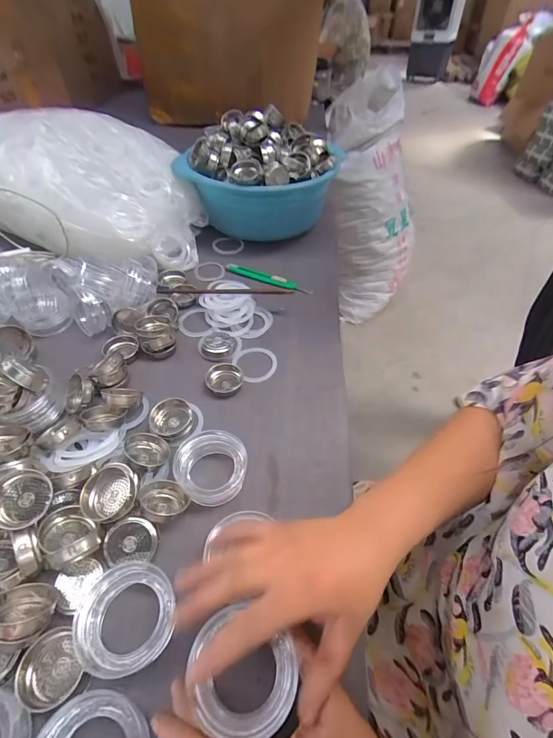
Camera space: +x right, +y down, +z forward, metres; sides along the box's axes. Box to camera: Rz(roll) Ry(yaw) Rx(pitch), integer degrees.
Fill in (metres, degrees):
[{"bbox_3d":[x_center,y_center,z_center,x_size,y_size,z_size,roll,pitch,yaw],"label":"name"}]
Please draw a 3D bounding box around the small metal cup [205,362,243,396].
[{"bbox_3d":[-0.062,0.011,0.430,0.042,0.015,0.049,24,52,18],"label":"small metal cup"}]

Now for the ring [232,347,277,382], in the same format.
[{"bbox_3d":[-0.025,-0.007,0.459,0.053,0.004,0.057,1,49,-1],"label":"ring"}]

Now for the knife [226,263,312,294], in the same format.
[{"bbox_3d":[-0.016,-0.149,0.577,0.153,0.012,0.018,24,52,18],"label":"knife"}]

